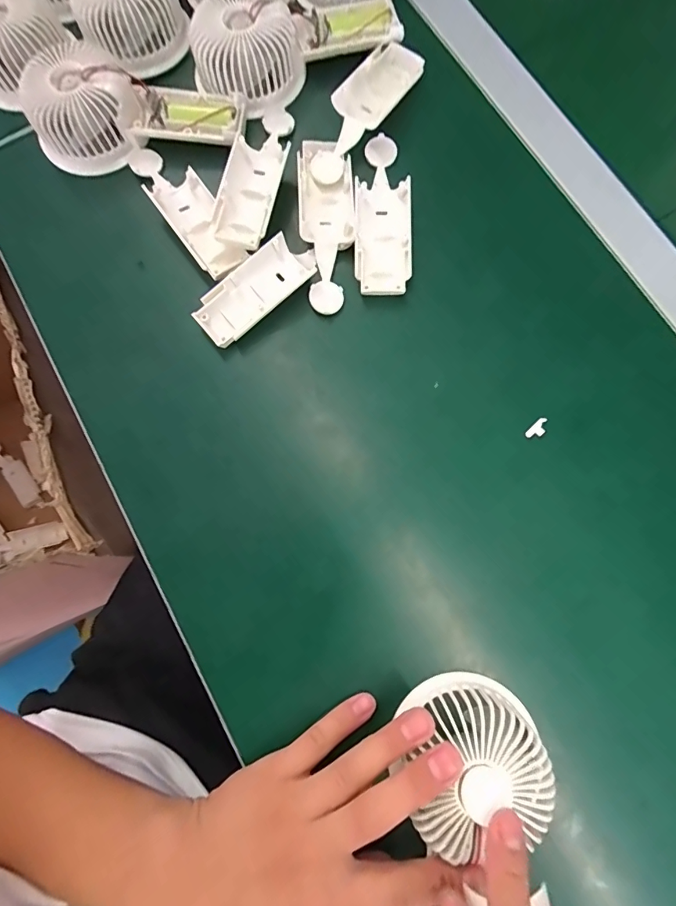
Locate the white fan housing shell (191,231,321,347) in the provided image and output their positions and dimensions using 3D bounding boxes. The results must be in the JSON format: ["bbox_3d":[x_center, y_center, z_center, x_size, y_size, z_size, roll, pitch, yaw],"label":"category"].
[{"bbox_3d":[-0.056,-0.117,0.310,0.095,0.015,0.037,-40,81,-8],"label":"white fan housing shell"}]

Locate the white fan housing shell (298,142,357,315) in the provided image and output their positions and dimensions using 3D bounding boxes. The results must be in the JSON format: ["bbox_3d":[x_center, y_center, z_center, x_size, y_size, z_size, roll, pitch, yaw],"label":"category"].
[{"bbox_3d":[-0.008,-0.167,0.316,0.039,0.018,0.128,-2,78,0],"label":"white fan housing shell"}]

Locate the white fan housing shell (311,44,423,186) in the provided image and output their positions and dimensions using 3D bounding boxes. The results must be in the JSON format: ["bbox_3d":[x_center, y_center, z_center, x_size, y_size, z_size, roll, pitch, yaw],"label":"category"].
[{"bbox_3d":[0.019,-0.261,0.327,0.031,0.019,0.134,33,80,7],"label":"white fan housing shell"}]

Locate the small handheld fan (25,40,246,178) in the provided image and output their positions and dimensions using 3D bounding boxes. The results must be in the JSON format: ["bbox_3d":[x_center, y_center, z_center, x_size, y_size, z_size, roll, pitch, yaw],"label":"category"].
[{"bbox_3d":[-0.154,-0.260,0.326,0.163,0.046,0.070,-7,78,-1],"label":"small handheld fan"}]

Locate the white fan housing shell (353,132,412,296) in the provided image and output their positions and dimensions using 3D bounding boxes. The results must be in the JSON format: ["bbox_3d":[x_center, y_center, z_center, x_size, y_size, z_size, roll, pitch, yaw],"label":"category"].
[{"bbox_3d":[0.033,-0.177,0.320,0.041,0.014,0.130,1,78,0],"label":"white fan housing shell"}]

